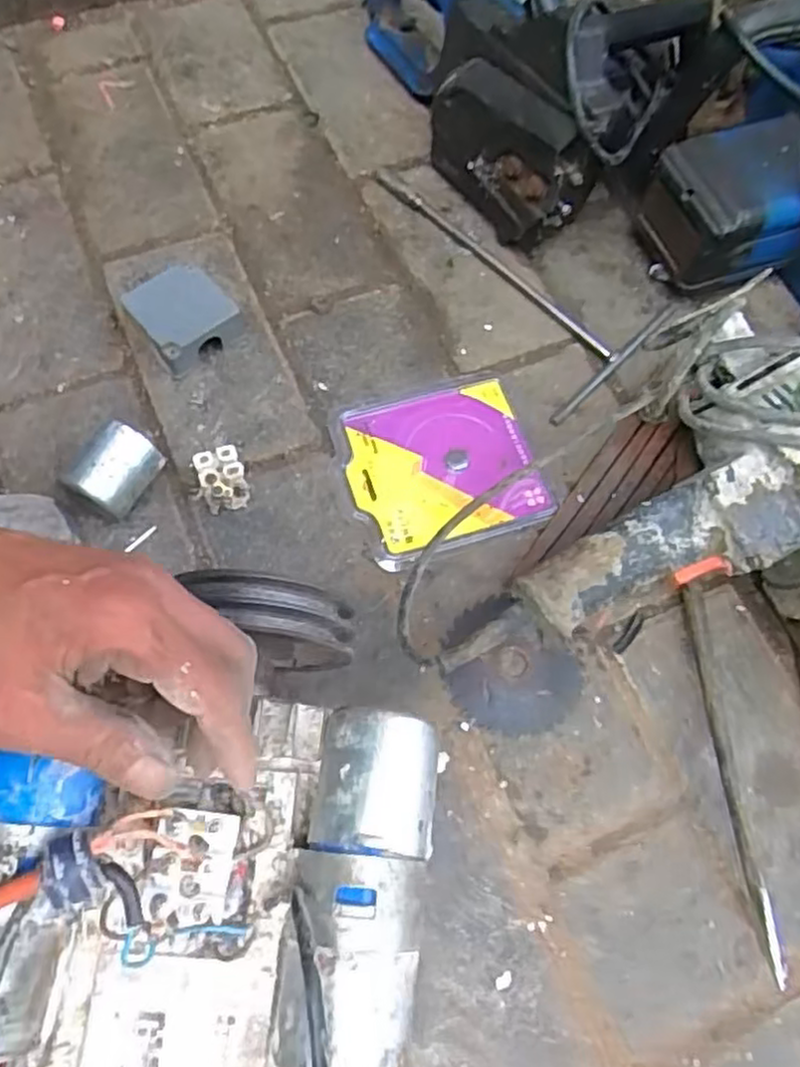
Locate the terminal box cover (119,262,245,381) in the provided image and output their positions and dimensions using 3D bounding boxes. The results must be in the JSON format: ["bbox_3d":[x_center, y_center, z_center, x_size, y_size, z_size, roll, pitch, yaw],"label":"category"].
[{"bbox_3d":[-0.175,-0.178,0.586,0.075,0.043,0.077,-35,72,-17],"label":"terminal box cover"}]

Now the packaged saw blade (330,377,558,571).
[{"bbox_3d":[0.033,-0.056,0.573,0.153,0.008,0.138,-16,68,-10],"label":"packaged saw blade"}]

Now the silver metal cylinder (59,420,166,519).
[{"bbox_3d":[-0.209,-0.043,0.529,0.048,0.052,0.059,27,67,9],"label":"silver metal cylinder"}]

